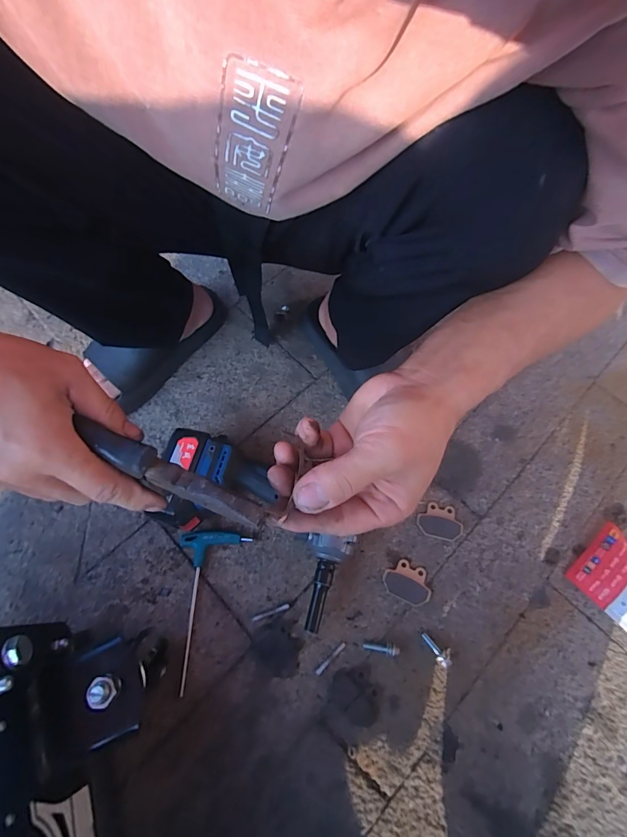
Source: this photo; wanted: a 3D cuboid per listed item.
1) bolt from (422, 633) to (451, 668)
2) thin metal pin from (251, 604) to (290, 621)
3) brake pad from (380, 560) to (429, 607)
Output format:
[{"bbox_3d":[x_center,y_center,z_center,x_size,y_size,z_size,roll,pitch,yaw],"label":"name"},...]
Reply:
[{"bbox_3d":[0.142,0.263,0.453,0.018,0.011,0.041,-38,58,-16],"label":"bolt"},{"bbox_3d":[-0.051,0.227,0.464,0.045,0.004,0.006,-16,67,-7],"label":"thin metal pin"},{"bbox_3d":[0.116,0.200,0.485,0.057,0.004,0.044,22,67,9],"label":"brake pad"}]

